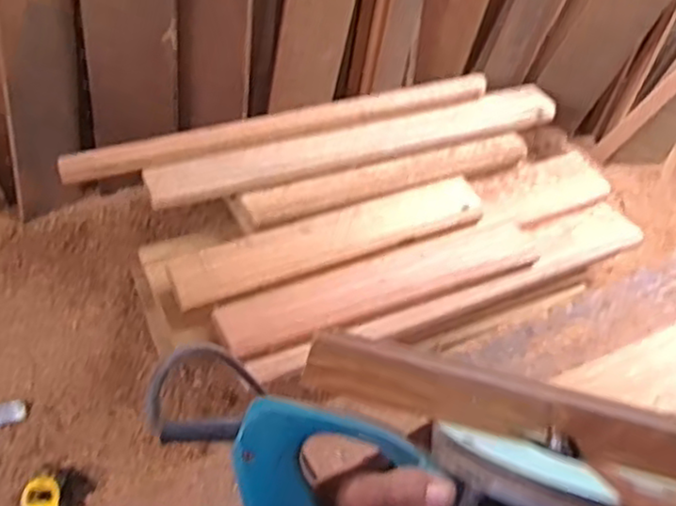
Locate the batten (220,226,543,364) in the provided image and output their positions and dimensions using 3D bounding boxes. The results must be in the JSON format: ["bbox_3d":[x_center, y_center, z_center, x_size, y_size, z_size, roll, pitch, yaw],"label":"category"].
[{"bbox_3d":[0.078,0.049,1.049,0.521,0.022,0.096,-16,62,-21],"label":"batten"}]

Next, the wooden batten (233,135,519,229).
[{"bbox_3d":[0.093,-0.126,1.167,0.509,0.030,0.060,-15,62,-19],"label":"wooden batten"}]

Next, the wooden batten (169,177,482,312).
[{"bbox_3d":[-0.003,-0.025,1.078,0.511,0.028,0.088,-17,62,-22],"label":"wooden batten"}]

